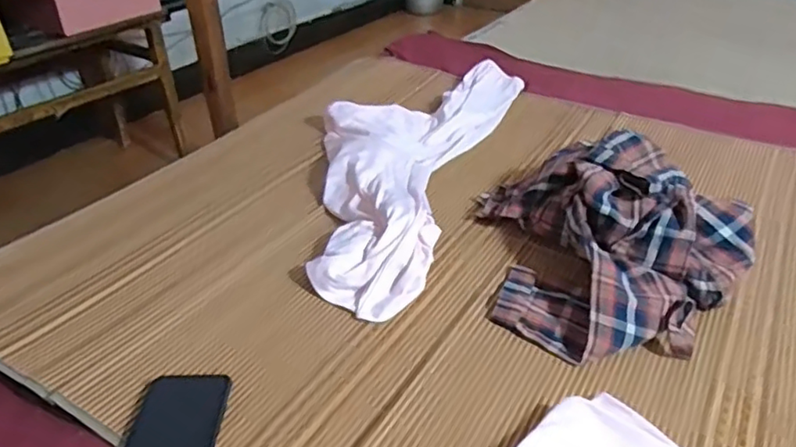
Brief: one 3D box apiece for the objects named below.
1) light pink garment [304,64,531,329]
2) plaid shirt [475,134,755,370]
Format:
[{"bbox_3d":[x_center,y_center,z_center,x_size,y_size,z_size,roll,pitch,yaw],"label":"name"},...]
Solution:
[{"bbox_3d":[-0.003,-0.123,0.992,0.278,0.055,0.715,11,37,16],"label":"light pink garment"},{"bbox_3d":[0.266,0.014,0.747,0.301,0.110,0.315,1,35,3],"label":"plaid shirt"}]

